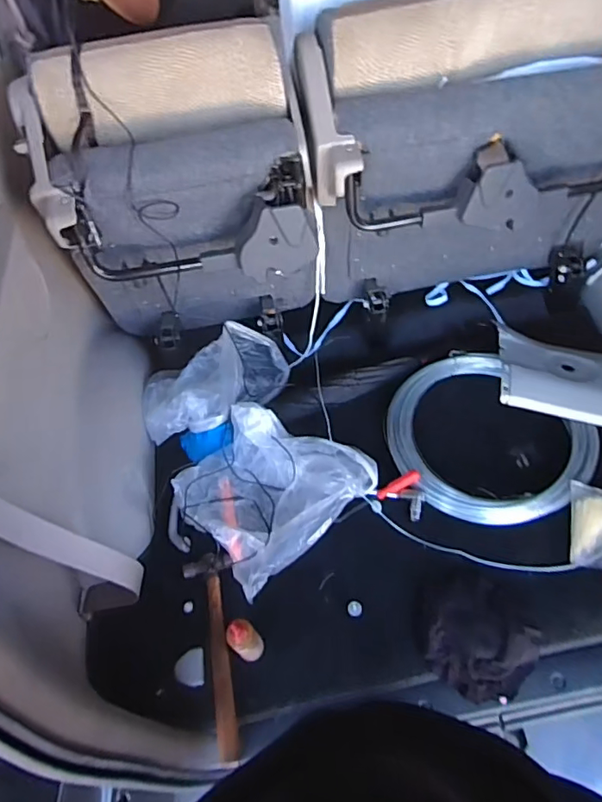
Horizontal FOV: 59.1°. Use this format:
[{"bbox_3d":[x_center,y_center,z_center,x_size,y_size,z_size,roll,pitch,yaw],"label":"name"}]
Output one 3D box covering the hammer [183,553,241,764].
[{"bbox_3d":[-0.151,0.437,0.939,0.088,0.023,0.340,-12,53,-3],"label":"hammer"}]

